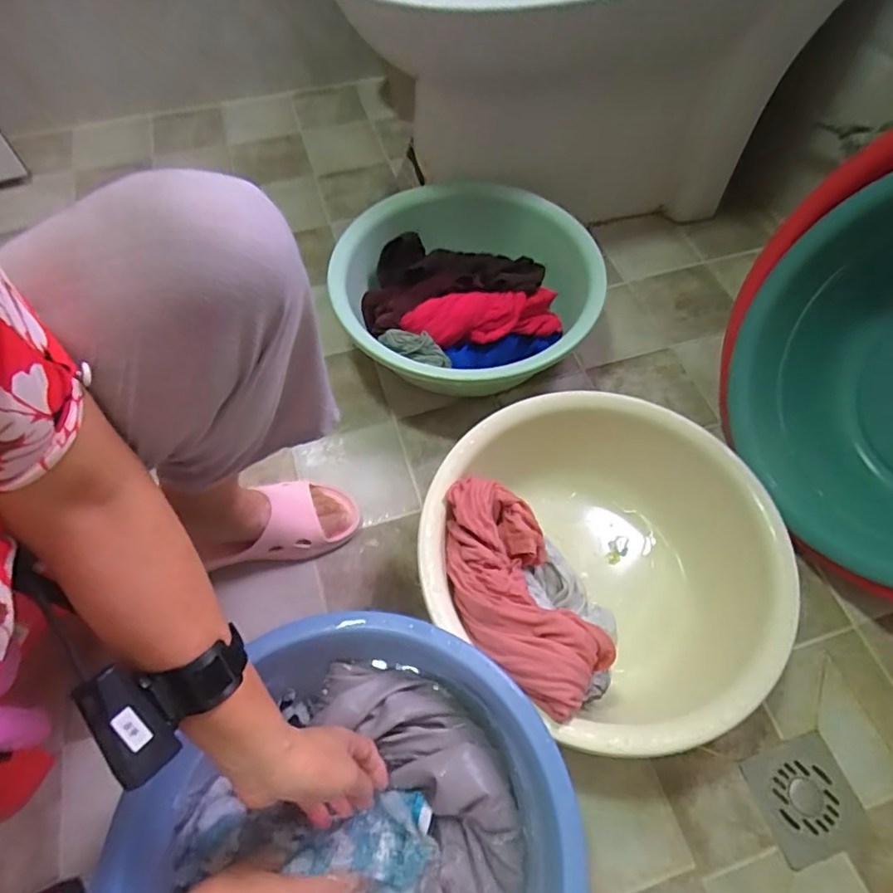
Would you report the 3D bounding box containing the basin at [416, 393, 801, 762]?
[{"bbox_3d":[0.170,0.127,0.645,0.373,0.156,0.346,0,59,-1],"label":"basin"}]

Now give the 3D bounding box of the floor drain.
[{"bbox_3d":[0.380,0.373,0.599,0.102,0.005,0.100,-15,60,-10],"label":"floor drain"}]

